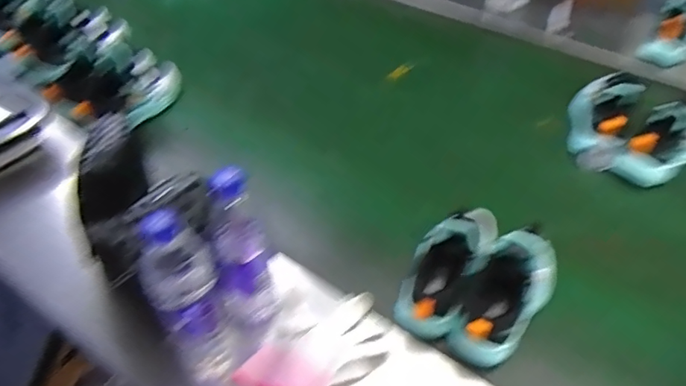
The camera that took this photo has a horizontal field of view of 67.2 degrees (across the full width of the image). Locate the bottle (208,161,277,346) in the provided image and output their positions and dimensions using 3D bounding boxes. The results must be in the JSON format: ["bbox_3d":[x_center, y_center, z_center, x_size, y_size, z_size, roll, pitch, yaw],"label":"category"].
[{"bbox_3d":[-0.115,0.062,0.583,0.062,0.229,0.080,-13,48,-12],"label":"bottle"}]

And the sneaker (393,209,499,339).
[{"bbox_3d":[0.120,0.101,0.636,0.077,0.165,0.083,35,16,28],"label":"sneaker"}]

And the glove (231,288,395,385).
[{"bbox_3d":[-0.033,0.181,0.617,0.132,0.031,0.176,34,56,28],"label":"glove"}]

